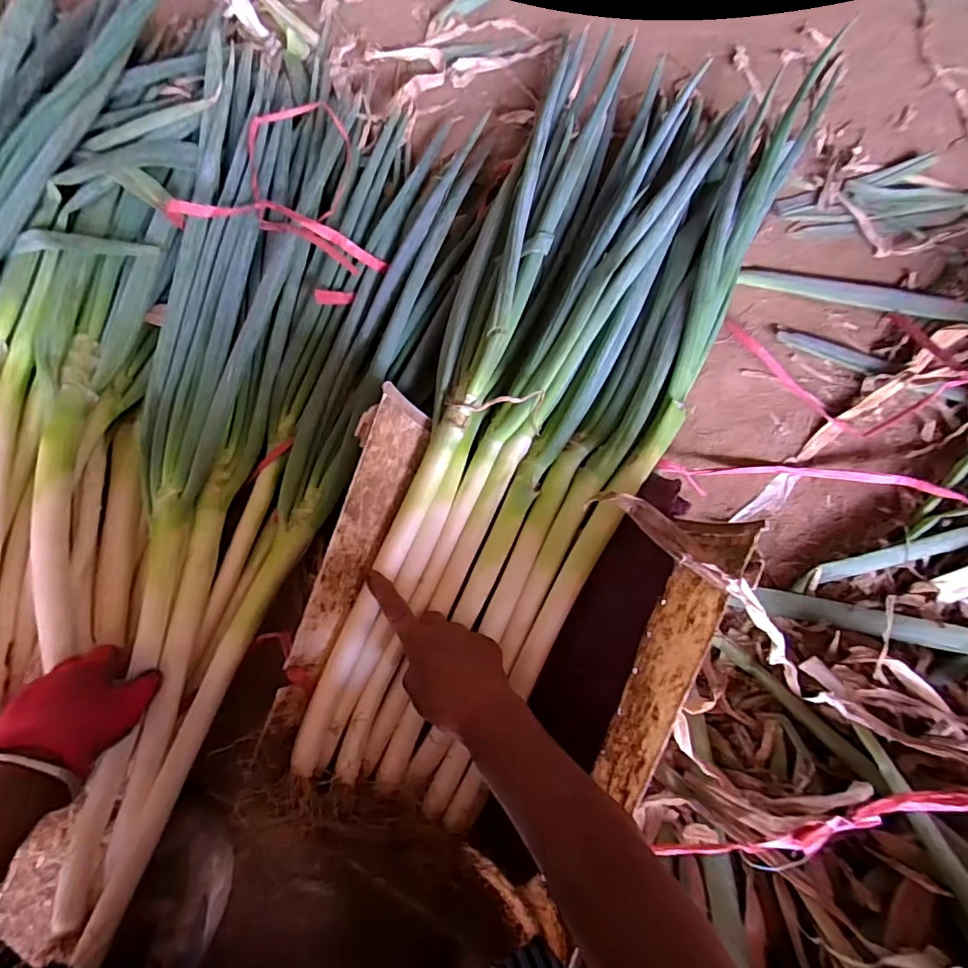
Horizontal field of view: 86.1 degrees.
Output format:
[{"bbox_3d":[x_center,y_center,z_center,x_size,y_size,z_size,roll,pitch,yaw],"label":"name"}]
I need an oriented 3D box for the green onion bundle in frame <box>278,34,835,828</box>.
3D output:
[{"bbox_3d":[0.071,-0.112,0.549,0.269,0.109,0.836,24,79,5],"label":"green onion bundle in frame"}]

